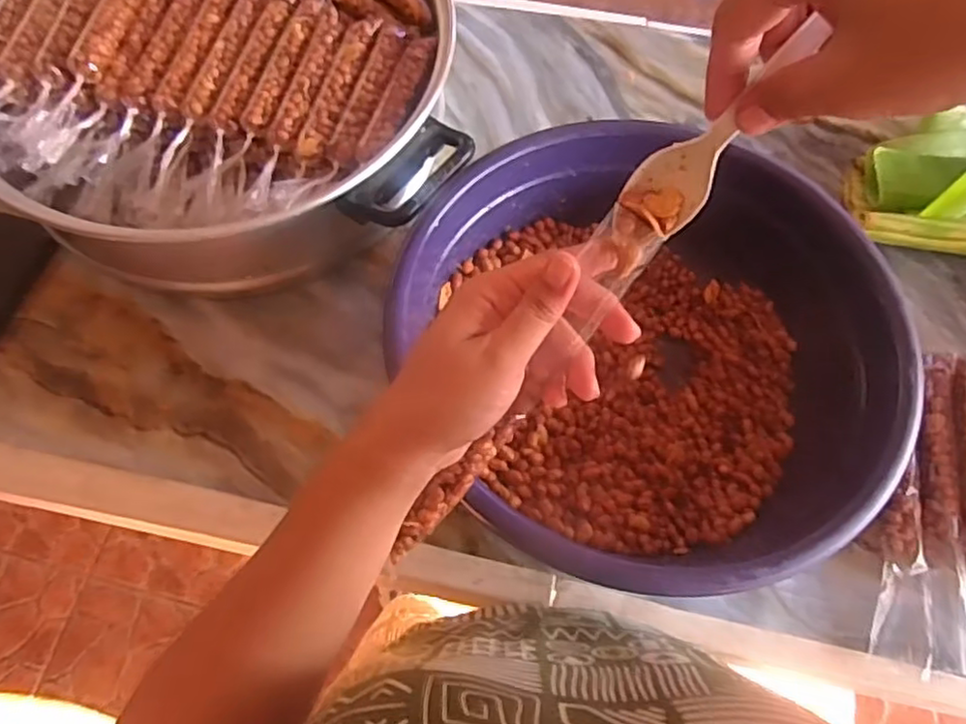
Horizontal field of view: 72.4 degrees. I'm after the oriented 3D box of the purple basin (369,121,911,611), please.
[{"bbox_3d":[0.124,-0.020,0.485,0.304,0.102,0.333,0,67,0],"label":"purple basin"}]

